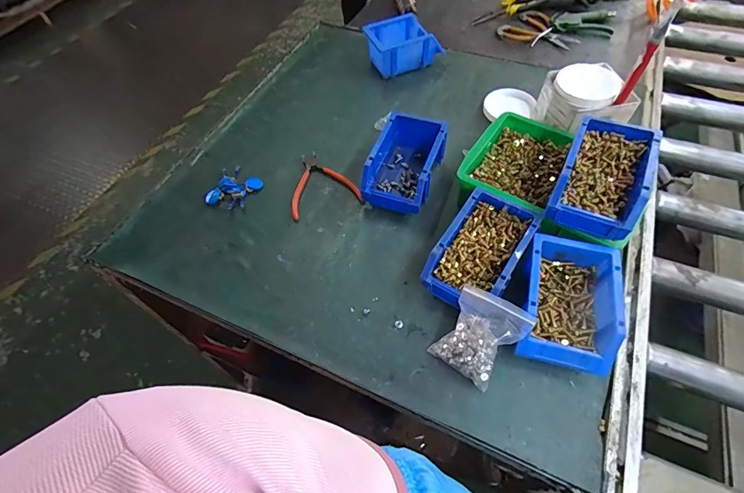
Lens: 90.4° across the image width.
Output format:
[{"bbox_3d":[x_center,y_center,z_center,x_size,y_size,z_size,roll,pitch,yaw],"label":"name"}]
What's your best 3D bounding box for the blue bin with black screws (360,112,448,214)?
[{"bbox_3d":[0.058,-0.140,0.629,0.102,0.077,0.170,17,61,13],"label":"blue bin with black screws"}]

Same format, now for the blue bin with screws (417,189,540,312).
[{"bbox_3d":[0.155,0.010,0.528,0.101,0.076,0.166,29,64,19],"label":"blue bin with screws"}]

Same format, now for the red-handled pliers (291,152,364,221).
[{"bbox_3d":[-0.096,-0.117,0.662,0.120,0.014,0.143,-19,59,-8],"label":"red-handled pliers"}]

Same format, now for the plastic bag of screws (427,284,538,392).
[{"bbox_3d":[0.134,0.116,0.463,0.088,0.073,0.087,29,64,19],"label":"plastic bag of screws"}]

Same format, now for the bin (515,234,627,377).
[{"bbox_3d":[0.253,0.073,0.482,0.112,0.074,0.158,15,60,12],"label":"bin"}]

